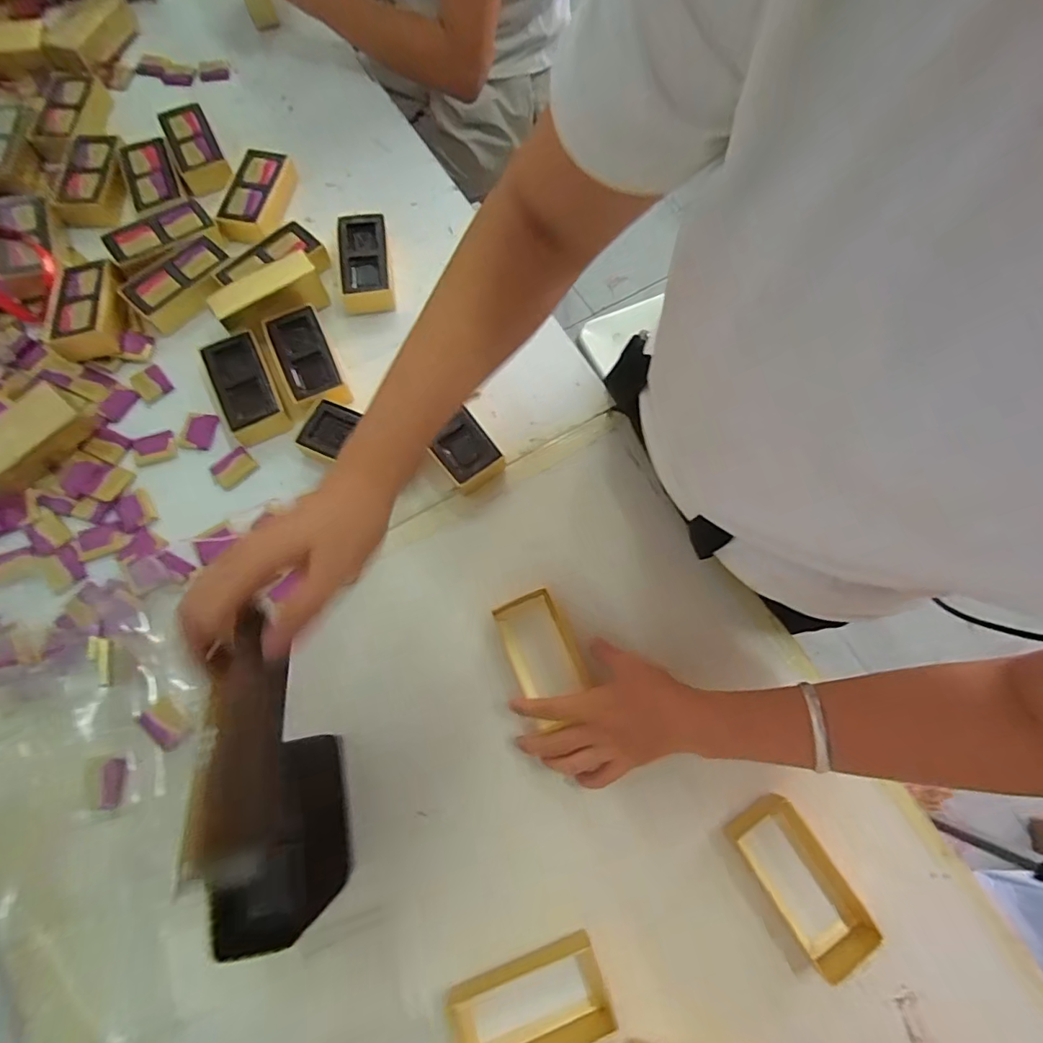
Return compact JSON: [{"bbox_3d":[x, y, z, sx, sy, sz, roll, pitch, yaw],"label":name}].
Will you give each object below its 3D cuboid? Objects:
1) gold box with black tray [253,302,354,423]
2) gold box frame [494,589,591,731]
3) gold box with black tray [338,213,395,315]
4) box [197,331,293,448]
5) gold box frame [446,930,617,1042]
[{"bbox_3d":[-0.233,-0.169,0.548,0.067,0.029,0.126,-26,75,-10],"label":"gold box with black tray"},{"bbox_3d":[0.020,0.124,0.478,0.059,0.016,0.113,-23,75,-9],"label":"gold box frame"},{"bbox_3d":[-0.180,-0.299,0.588,0.053,0.030,0.116,-8,73,-5],"label":"gold box with black tray"},{"bbox_3d":[-0.289,-0.138,0.536,0.060,0.030,0.118,-26,75,-10],"label":"box"},{"bbox_3d":[0.007,0.367,0.386,0.114,0.029,0.059,-16,74,-7],"label":"gold box frame"}]

